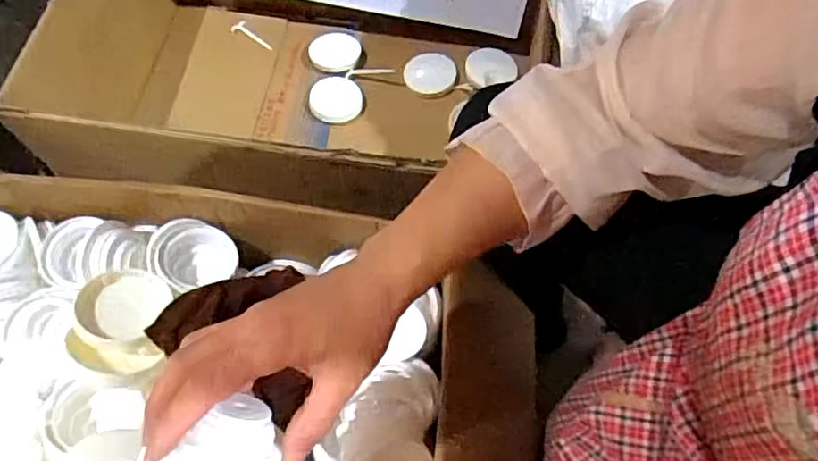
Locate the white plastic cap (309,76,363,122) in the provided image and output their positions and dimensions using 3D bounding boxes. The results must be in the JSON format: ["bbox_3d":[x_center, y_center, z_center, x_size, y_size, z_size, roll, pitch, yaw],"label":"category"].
[{"bbox_3d":[-0.123,-0.224,1.026,0.088,0.013,0.084,0,64,1],"label":"white plastic cap"}]

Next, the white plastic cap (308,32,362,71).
[{"bbox_3d":[-0.130,-0.315,1.068,0.085,0.008,0.078,4,74,-12],"label":"white plastic cap"}]

